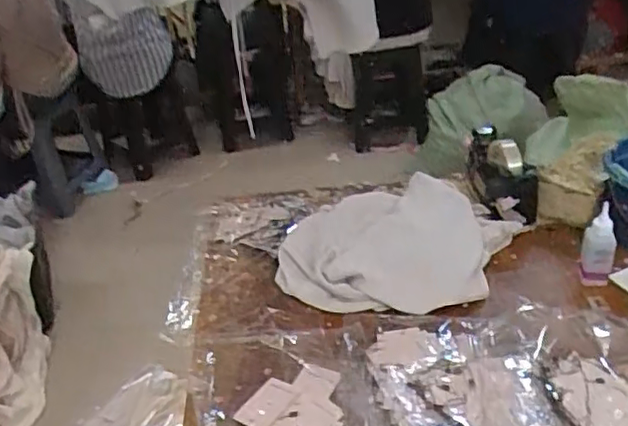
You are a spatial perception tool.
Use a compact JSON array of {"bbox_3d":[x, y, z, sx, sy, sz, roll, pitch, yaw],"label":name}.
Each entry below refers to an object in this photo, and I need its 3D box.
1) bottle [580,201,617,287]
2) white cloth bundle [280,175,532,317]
[{"bbox_3d":[0.413,0.051,0.902,0.046,0.120,0.028,12,38,26],"label":"bottle"},{"bbox_3d":[0.136,0.034,1.027,0.379,0.061,0.317,-3,33,5],"label":"white cloth bundle"}]

